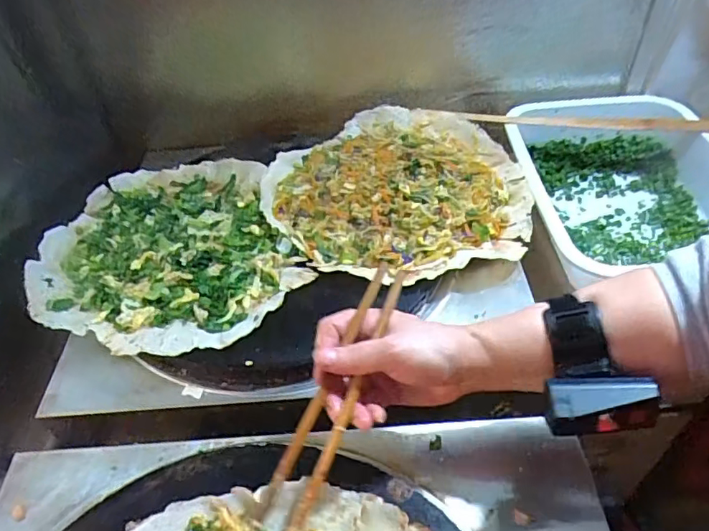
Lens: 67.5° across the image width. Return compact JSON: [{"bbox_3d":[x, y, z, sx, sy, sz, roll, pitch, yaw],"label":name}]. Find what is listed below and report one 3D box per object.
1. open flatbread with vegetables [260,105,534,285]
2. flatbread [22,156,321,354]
[{"bbox_3d":[0.049,-0.099,0.637,0.297,0.042,0.283,-2,47,2],"label":"open flatbread with vegetables"},{"bbox_3d":[-0.210,-0.019,0.590,0.264,0.016,0.302,-18,47,-15],"label":"flatbread"}]

